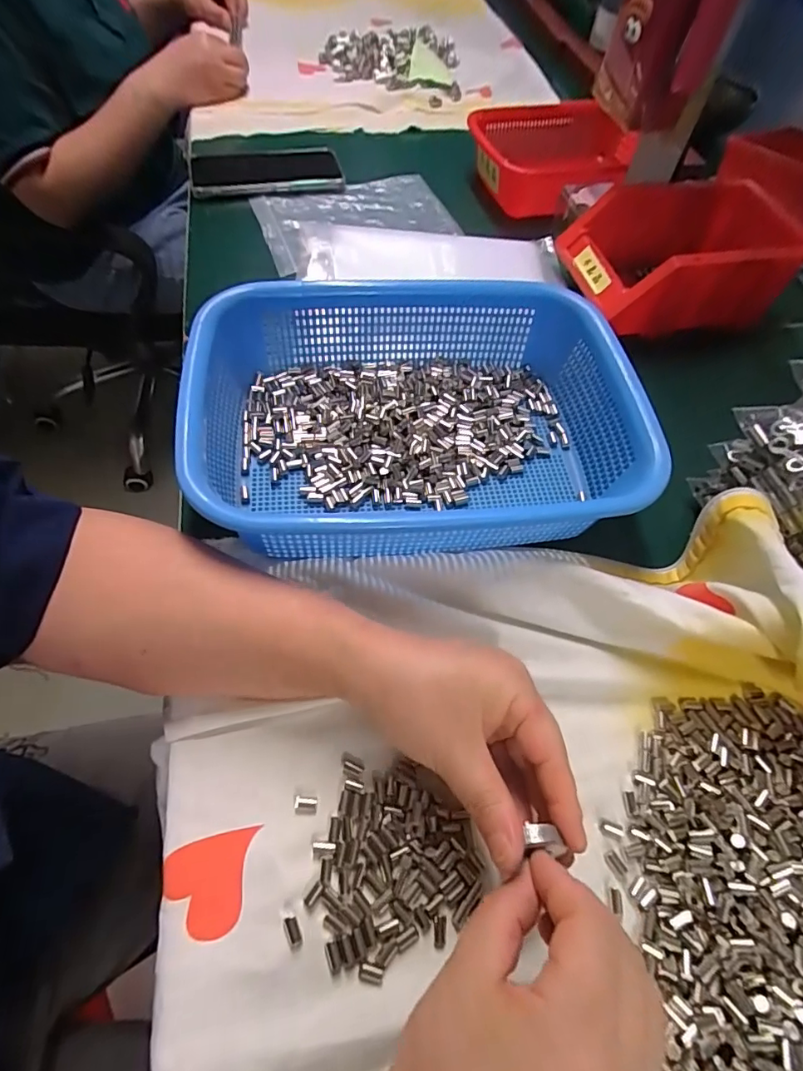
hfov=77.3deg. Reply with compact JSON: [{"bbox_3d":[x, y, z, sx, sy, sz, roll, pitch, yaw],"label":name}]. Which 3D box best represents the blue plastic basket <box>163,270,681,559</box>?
[{"bbox_3d":[0.008,-0.077,0.347,0.294,0.078,0.205,-5,62,-7],"label":"blue plastic basket"}]

